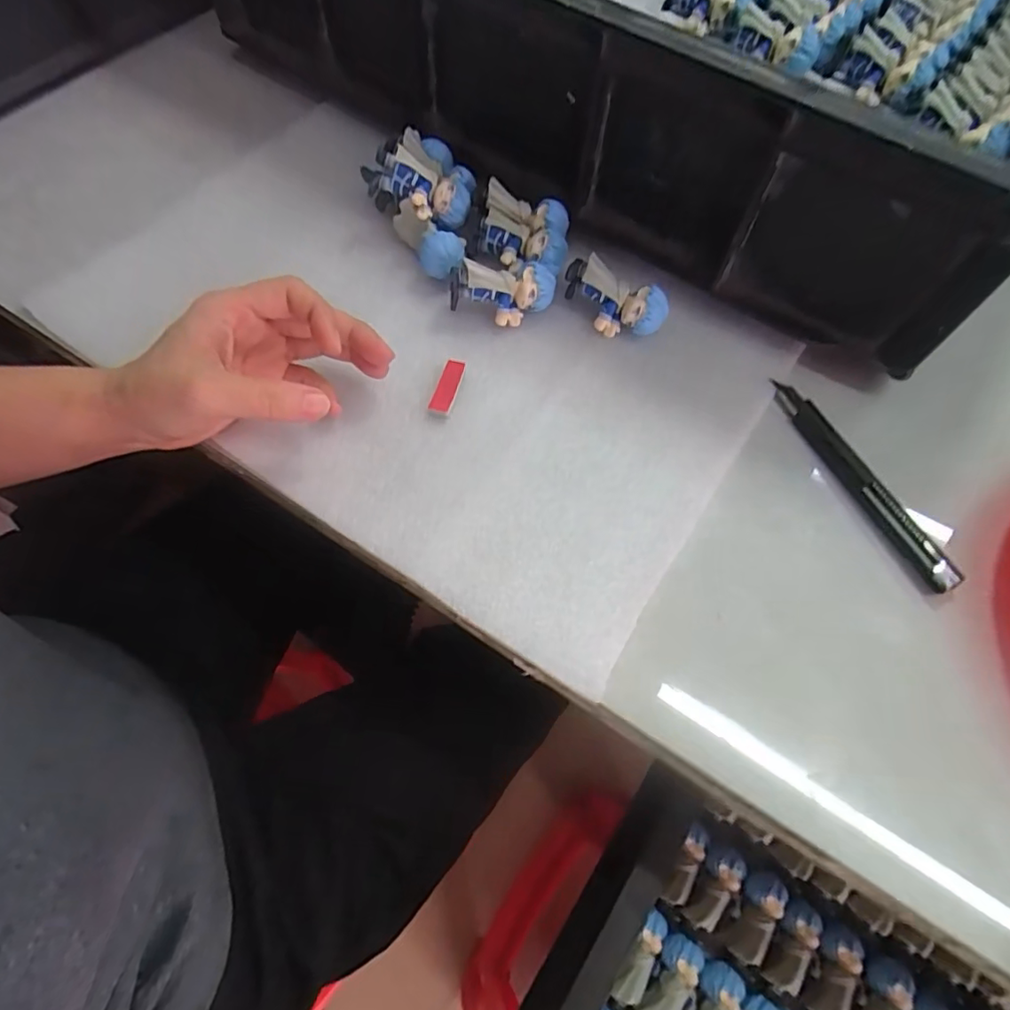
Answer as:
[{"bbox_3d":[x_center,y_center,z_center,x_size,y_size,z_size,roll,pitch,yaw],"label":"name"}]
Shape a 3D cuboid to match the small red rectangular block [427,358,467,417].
[{"bbox_3d":[-0.032,-0.069,0.324,0.011,0.006,0.039,14,64,5],"label":"small red rectangular block"}]

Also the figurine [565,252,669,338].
[{"bbox_3d":[0.064,-0.122,0.338,0.063,0.031,0.023,30,67,12],"label":"figurine"}]

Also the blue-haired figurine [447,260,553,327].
[{"bbox_3d":[-0.001,-0.128,0.339,0.062,0.029,0.025,-5,64,-4],"label":"blue-haired figurine"}]

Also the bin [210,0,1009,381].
[{"bbox_3d":[0.110,-0.397,0.411,0.557,0.114,0.449,32,67,13],"label":"bin"}]

